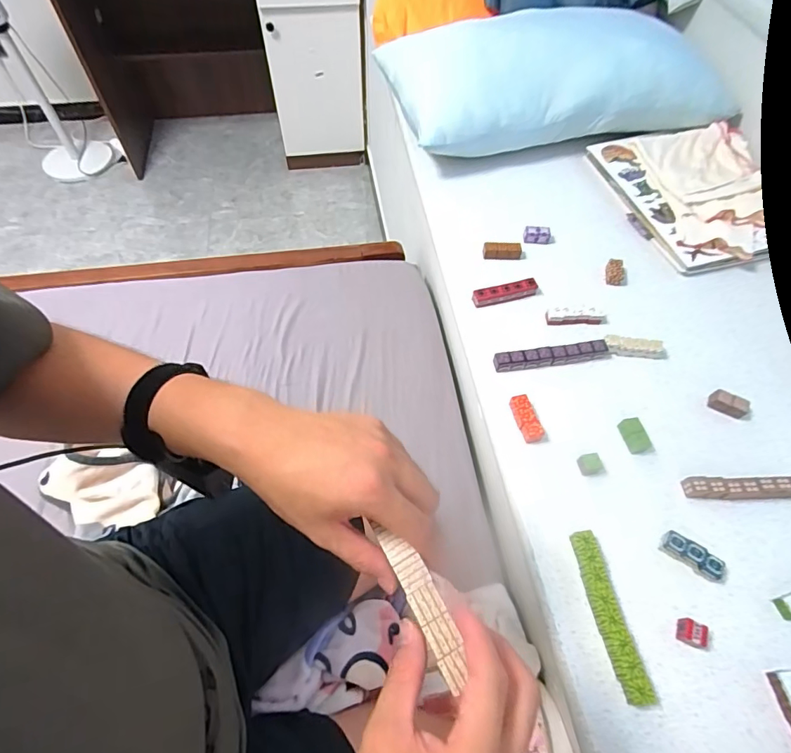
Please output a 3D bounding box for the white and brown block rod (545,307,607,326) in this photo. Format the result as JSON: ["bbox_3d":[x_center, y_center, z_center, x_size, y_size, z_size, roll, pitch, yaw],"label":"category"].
[{"bbox_3d":[0.275,-0.092,0.699,0.096,0.025,0.026,-5,58,-4],"label":"white and brown block rod"}]

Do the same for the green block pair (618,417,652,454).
[{"bbox_3d":[0.305,0.076,0.594,0.023,0.021,0.042,-13,59,-10],"label":"green block pair"}]

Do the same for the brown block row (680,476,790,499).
[{"bbox_3d":[0.421,0.134,0.559,0.142,0.025,0.023,0,58,-1],"label":"brown block row"}]

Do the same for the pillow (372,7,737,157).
[{"bbox_3d":[0.290,-0.615,0.923,0.598,0.142,0.359,-8,58,-6],"label":"pillow"}]

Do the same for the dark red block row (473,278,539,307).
[{"bbox_3d":[0.171,-0.129,0.720,0.103,0.022,0.026,-14,59,-10],"label":"dark red block row"}]

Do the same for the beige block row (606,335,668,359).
[{"bbox_3d":[0.346,-0.041,0.668,0.092,0.027,0.021,2,58,0],"label":"beige block row"}]

